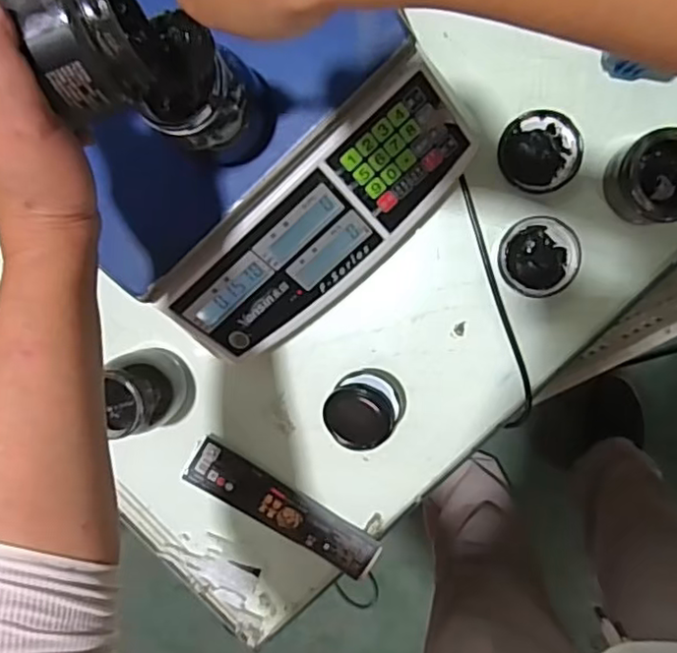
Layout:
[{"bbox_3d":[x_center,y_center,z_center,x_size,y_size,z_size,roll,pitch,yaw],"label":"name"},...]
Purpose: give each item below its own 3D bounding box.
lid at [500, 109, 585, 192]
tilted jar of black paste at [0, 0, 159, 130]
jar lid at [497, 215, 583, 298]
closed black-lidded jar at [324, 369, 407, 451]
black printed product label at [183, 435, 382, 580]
[{"bbox_3d":[0.162,-0.140,0.515,0.063,0.008,0.062,13,98,6],"label":"lid"},{"bbox_3d":[-0.104,-0.125,0.277,0.048,0.051,0.059,-22,92,10],"label":"tilted jar of black paste"},{"bbox_3d":[0.164,-0.057,0.525,0.063,0.009,0.063,1,96,8],"label":"jar lid"},{"bbox_3d":[0.022,0.074,0.550,0.063,0.034,0.072,30,99,4],"label":"closed black-lidded jar"},{"bbox_3d":[-0.050,0.165,0.577,0.186,0.010,0.048,33,99,4],"label":"black printed product label"}]

